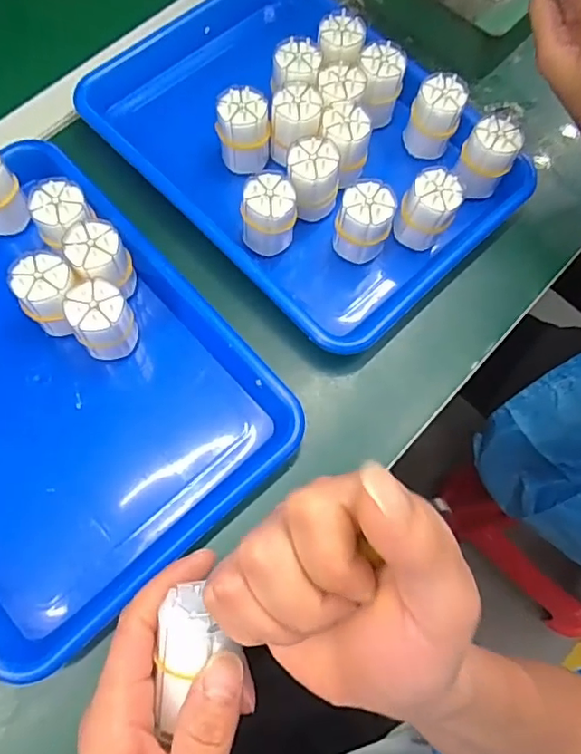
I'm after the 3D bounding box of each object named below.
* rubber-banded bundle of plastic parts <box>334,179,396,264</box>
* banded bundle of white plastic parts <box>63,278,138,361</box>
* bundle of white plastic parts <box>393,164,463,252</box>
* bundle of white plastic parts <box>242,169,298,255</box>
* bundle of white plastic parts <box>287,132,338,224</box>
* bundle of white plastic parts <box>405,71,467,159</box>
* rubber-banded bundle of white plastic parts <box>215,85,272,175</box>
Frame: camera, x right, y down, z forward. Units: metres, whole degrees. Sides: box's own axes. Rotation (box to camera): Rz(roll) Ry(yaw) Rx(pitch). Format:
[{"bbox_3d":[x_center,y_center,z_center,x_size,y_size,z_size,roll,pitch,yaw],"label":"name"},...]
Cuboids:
[{"bbox_3d":[0.055,-0.114,0.419,0.040,0.063,0.034,19,71,4],"label":"rubber-banded bundle of plastic parts"},{"bbox_3d":[-0.129,-0.039,0.381,0.038,0.051,0.037,1,71,-2],"label":"banded bundle of white plastic parts"},{"bbox_3d":[0.106,-0.127,0.424,0.036,0.056,0.032,41,74,11],"label":"bundle of white plastic parts"},{"bbox_3d":[-0.016,-0.121,0.418,0.040,0.058,0.033,-1,71,-3],"label":"bundle of white plastic parts"},{"bbox_3d":[0.018,-0.152,0.433,0.040,0.061,0.035,5,71,-1],"label":"bundle of white plastic parts"},{"bbox_3d":[0.119,-0.213,0.459,0.037,0.063,0.030,28,72,7],"label":"bundle of white plastic parts"},{"bbox_3d":[-0.037,-0.196,0.442,0.040,0.058,0.033,5,71,-1],"label":"rubber-banded bundle of white plastic parts"}]

